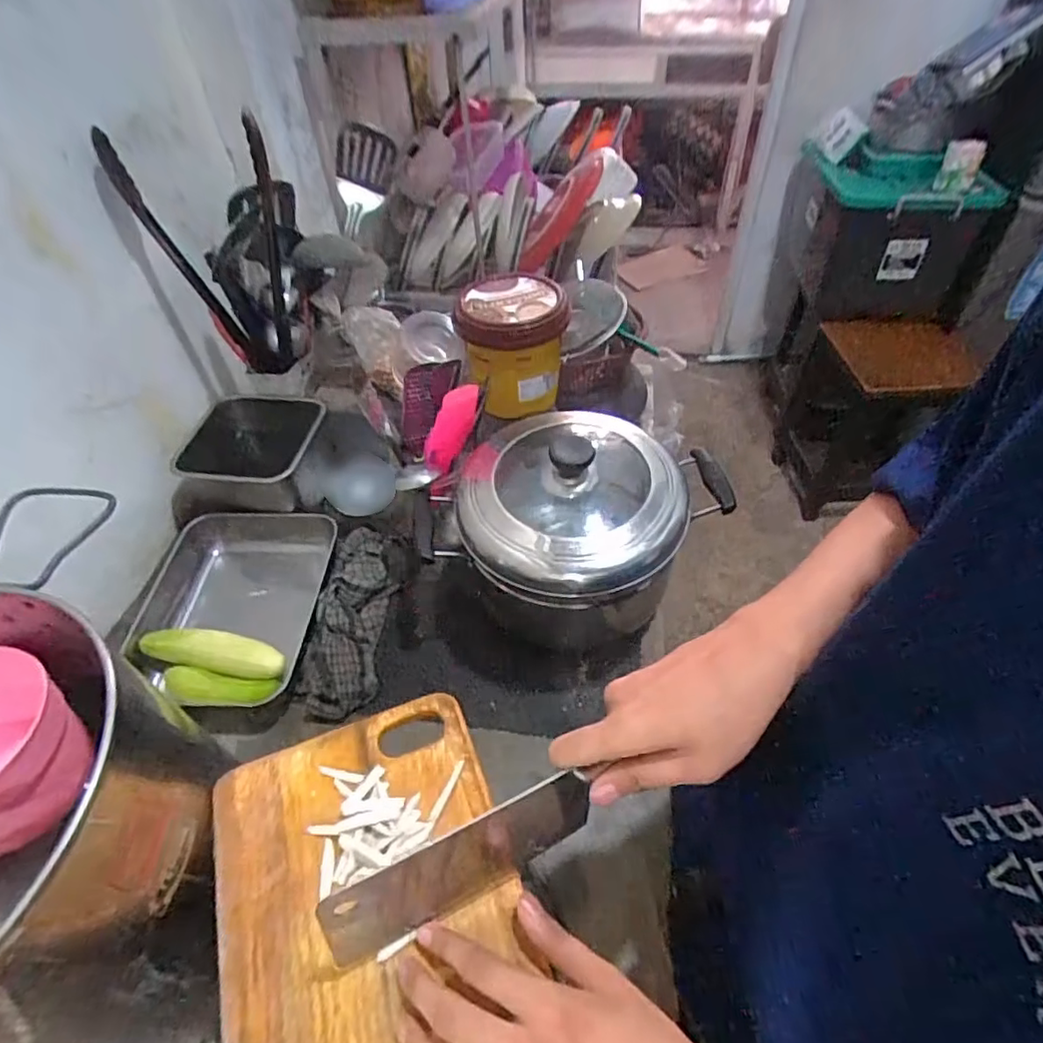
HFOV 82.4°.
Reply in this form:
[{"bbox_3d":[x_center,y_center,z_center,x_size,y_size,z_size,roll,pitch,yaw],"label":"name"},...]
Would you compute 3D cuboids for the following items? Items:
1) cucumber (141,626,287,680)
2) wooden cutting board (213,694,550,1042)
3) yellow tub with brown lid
[{"bbox_3d":[-0.326,0.138,0.638,0.153,0.032,0.038,6,49,9],"label":"cucumber"},{"bbox_3d":[-0.081,0.262,0.342,0.175,0.018,0.311,-18,51,-12],"label":"wooden cutting board"},{"bbox_3d":[-0.009,-0.208,0.709,0.119,0.124,0.114,-2,48,2],"label":"yellow tub with brown lid"}]

